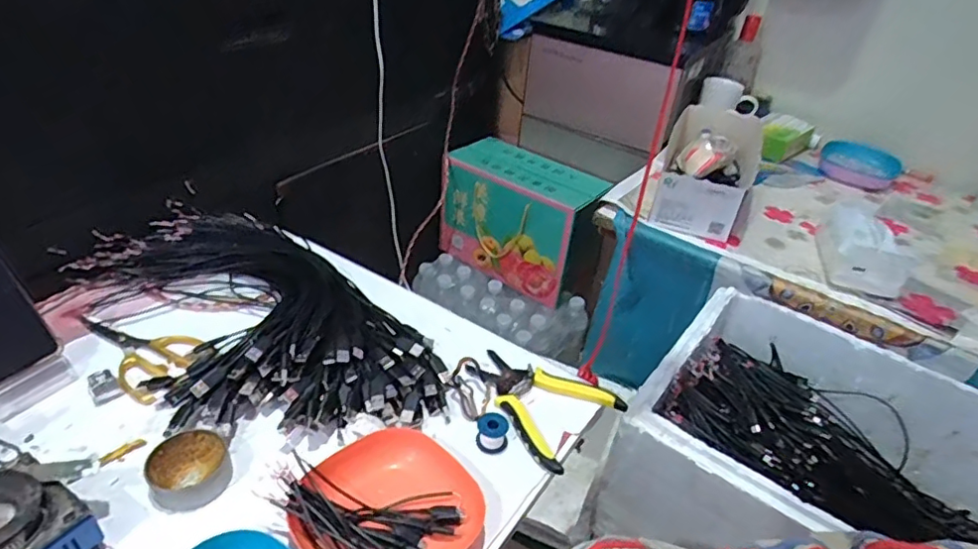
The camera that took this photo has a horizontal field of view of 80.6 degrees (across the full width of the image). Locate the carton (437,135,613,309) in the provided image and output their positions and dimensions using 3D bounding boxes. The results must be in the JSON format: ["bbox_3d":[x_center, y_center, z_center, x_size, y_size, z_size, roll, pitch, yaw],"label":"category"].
[{"bbox_3d":[0.069,-0.122,1.244,0.324,0.236,0.158,26,40,24],"label":"carton"}]

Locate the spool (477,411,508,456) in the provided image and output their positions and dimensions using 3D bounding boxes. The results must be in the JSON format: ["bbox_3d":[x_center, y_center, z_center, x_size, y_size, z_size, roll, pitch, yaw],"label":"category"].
[{"bbox_3d":[0.004,0.150,0.553,0.029,0.024,0.034,6,36,-1],"label":"spool"}]

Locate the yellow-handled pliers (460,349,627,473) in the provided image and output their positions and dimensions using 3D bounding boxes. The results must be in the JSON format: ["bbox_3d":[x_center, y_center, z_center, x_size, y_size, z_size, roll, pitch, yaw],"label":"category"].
[{"bbox_3d":[0.046,0.126,0.601,0.152,0.016,0.114,32,43,31],"label":"yellow-handled pliers"}]

